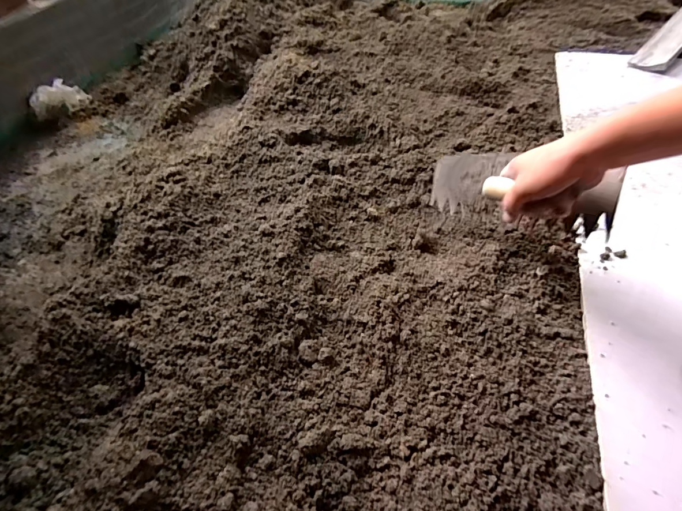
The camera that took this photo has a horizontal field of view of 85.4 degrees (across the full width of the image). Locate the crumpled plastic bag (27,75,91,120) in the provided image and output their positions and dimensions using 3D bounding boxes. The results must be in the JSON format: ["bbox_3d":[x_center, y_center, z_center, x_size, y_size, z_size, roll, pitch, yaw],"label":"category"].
[{"bbox_3d":[-0.884,-0.498,1.156,0.168,0.073,0.101,-37,57,-24],"label":"crumpled plastic bag"}]

